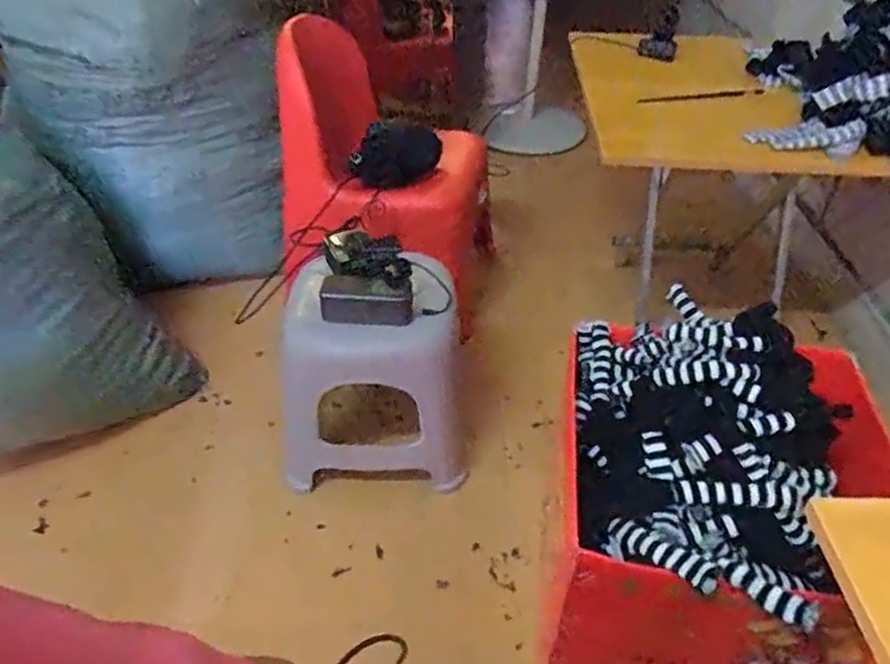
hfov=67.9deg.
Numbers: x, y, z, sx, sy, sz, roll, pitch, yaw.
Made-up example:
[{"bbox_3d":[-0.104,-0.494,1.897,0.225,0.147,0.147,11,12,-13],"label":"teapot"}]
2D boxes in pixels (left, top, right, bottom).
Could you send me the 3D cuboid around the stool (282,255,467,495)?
[{"bbox_3d":[-0.114,0.066,1.075,0.284,0.321,0.236,0,40,-2],"label":"stool"}]

